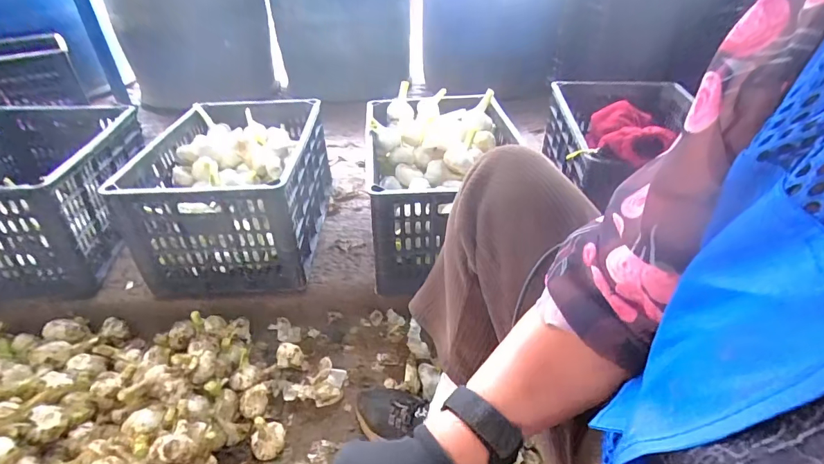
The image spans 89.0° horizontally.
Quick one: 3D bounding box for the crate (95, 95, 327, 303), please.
[{"bbox_3d":[-0.372,-0.113,0.959,0.303,0.246,0.514,-3,37,-2],"label":"crate"}]

